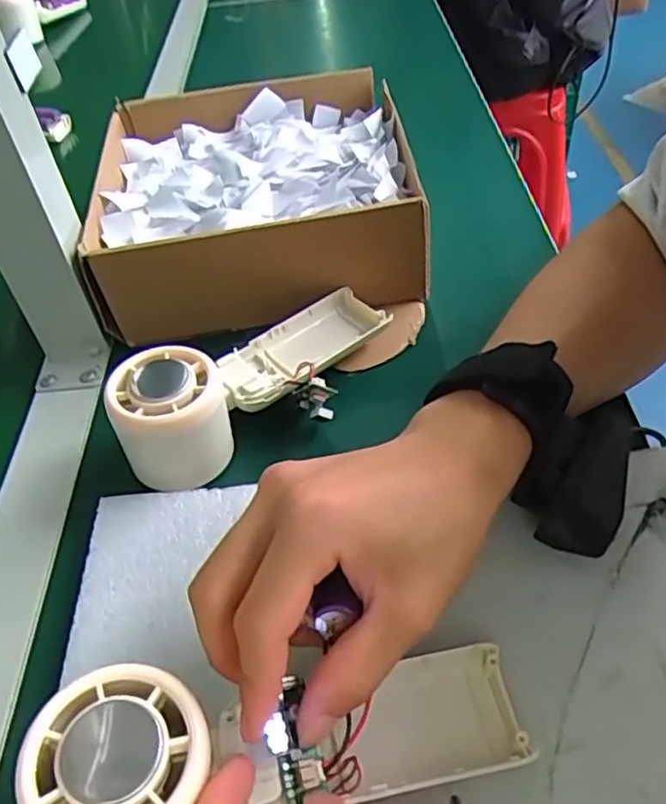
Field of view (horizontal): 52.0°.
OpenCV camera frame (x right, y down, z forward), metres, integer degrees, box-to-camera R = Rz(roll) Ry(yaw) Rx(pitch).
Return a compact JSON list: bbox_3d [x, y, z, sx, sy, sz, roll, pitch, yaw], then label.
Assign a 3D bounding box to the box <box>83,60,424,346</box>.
[{"bbox_3d":[-0.053,-0.148,0.482,0.203,0.073,0.216,-8,46,0],"label":"box"}]

